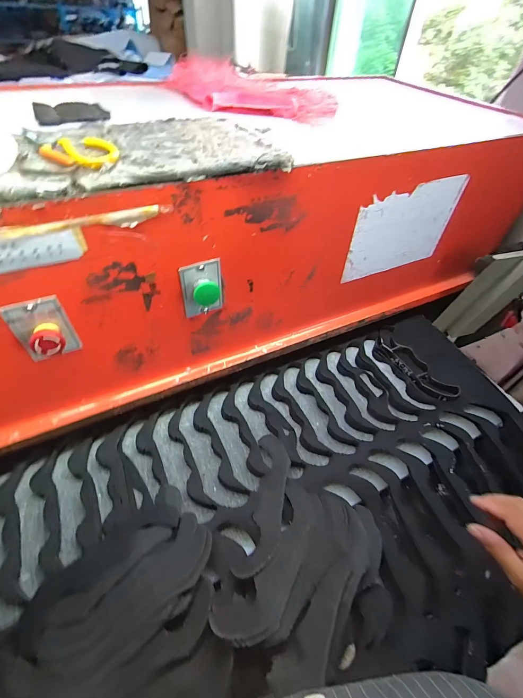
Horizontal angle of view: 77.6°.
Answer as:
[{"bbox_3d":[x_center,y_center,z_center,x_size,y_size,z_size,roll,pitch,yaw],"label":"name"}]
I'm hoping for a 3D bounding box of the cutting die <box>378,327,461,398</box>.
[{"bbox_3d":[0.338,0.030,0.743,0.072,0.033,0.225,-22,55,-22],"label":"cutting die"}]

